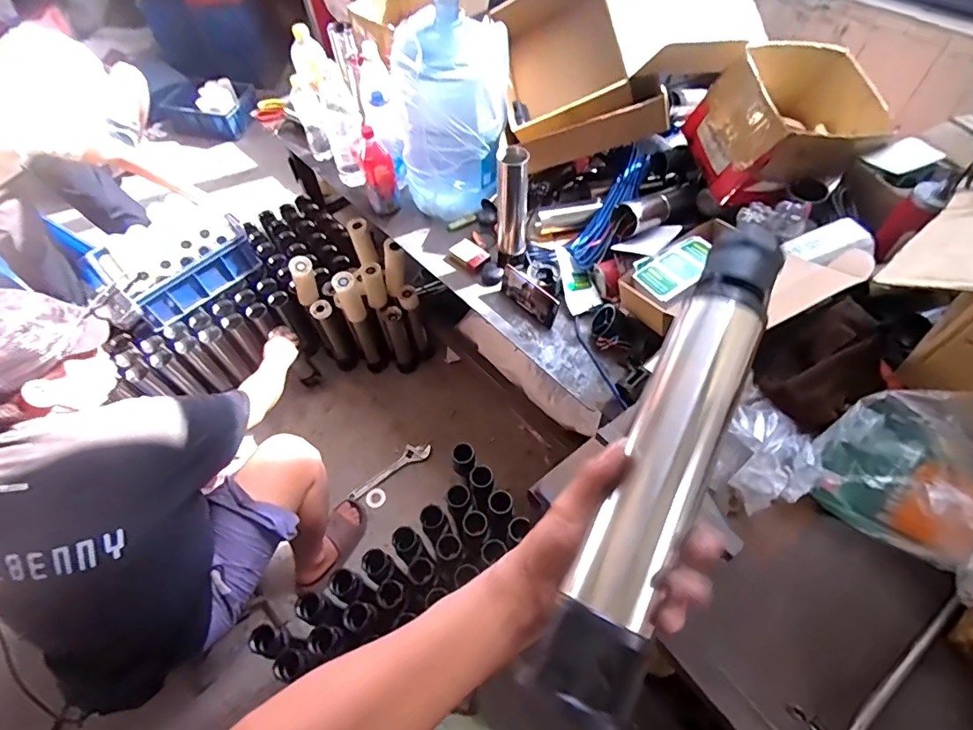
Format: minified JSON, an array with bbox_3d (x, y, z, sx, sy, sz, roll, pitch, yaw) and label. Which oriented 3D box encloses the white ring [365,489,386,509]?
[{"bbox_3d":[-0.341,0.412,1.554,0.058,0.015,0.060,-1,57,2],"label":"white ring"}]

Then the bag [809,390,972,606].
[{"bbox_3d":[0.596,0.153,0.674,0.244,0.176,0.177,39,67,24],"label":"bag"}]

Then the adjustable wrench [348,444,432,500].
[{"bbox_3d":[-0.308,0.329,1.598,0.282,0.018,0.061,-29,60,-15],"label":"adjustable wrench"}]

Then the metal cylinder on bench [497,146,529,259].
[{"bbox_3d":[0.056,-0.350,1.097,0.067,0.240,0.054,-1,57,3],"label":"metal cylinder on bench"}]

